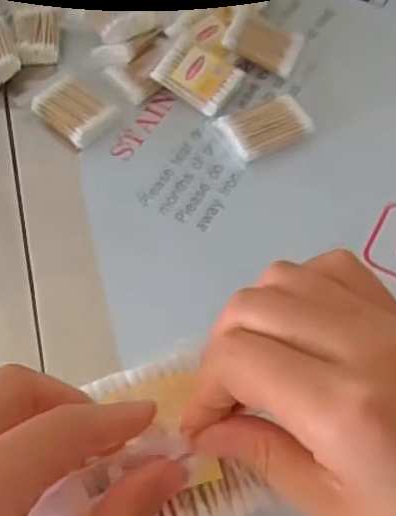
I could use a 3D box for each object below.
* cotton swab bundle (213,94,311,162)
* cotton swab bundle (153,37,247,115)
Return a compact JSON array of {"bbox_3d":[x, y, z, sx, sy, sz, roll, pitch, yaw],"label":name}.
[{"bbox_3d":[0.061,-0.121,0.600,0.074,0.016,0.052,-26,58,-12],"label":"cotton swab bundle"},{"bbox_3d":[-0.001,-0.173,0.629,0.074,0.016,0.053,36,88,8],"label":"cotton swab bundle"}]

